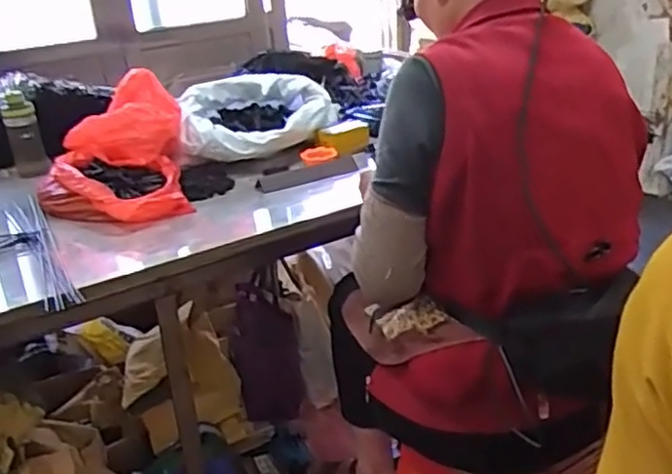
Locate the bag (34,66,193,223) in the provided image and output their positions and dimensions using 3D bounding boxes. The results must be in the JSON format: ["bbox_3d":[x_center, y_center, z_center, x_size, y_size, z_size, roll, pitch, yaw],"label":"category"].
[{"bbox_3d":[-0.458,-0.186,1.410,0.286,0.207,0.413,-10,24,-12],"label":"bag"}]

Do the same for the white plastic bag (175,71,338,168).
[{"bbox_3d":[-0.188,-0.282,1.614,0.342,0.131,0.295,-2,24,7],"label":"white plastic bag"}]

